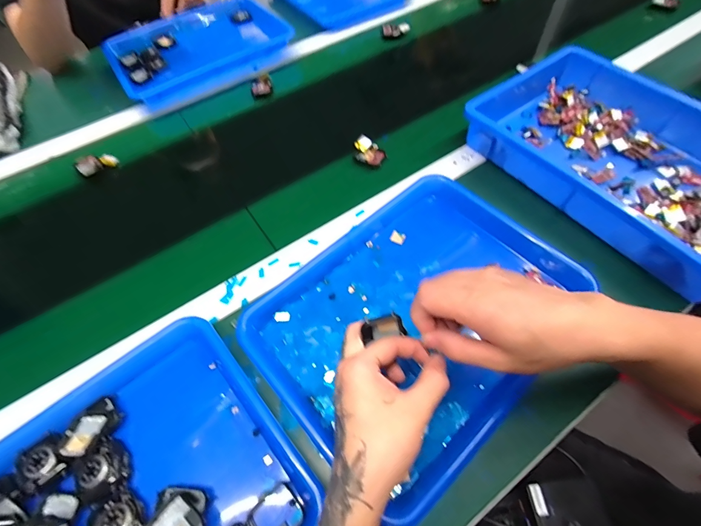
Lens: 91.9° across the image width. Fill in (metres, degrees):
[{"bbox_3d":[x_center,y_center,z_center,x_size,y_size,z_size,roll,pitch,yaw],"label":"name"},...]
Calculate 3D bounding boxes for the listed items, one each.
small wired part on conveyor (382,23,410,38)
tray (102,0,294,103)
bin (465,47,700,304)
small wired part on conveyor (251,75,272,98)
[{"bbox_3d":[0.096,-0.489,0.715,0.056,0.025,0.013,5,60,6],"label":"small wired part on conveyor"},{"bbox_3d":[-0.304,-0.439,0.678,0.321,0.033,0.234,-30,62,-14],"label":"tray"},{"bbox_3d":[0.366,-0.156,0.465,0.256,0.067,0.393,-35,64,-16],"label":"bin"},{"bbox_3d":[-0.167,-0.331,0.635,0.038,0.019,0.033,-15,60,-6],"label":"small wired part on conveyor"}]

